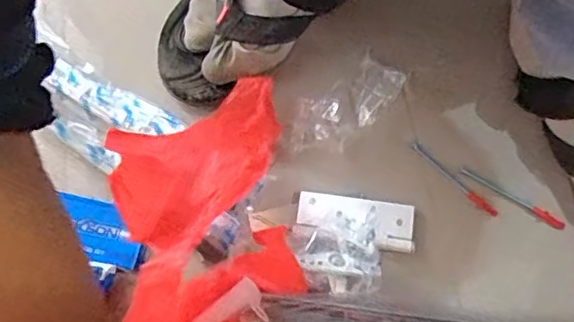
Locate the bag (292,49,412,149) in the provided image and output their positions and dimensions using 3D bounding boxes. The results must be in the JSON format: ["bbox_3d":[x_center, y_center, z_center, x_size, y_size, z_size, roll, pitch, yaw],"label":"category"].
[{"bbox_3d":[0.053,-0.054,0.548,0.057,0.019,0.116,43,79,14],"label":"bag"}]

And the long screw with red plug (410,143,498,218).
[{"bbox_3d":[0.149,0.016,0.535,0.010,0.007,0.095,-43,76,-10],"label":"long screw with red plug"}]

